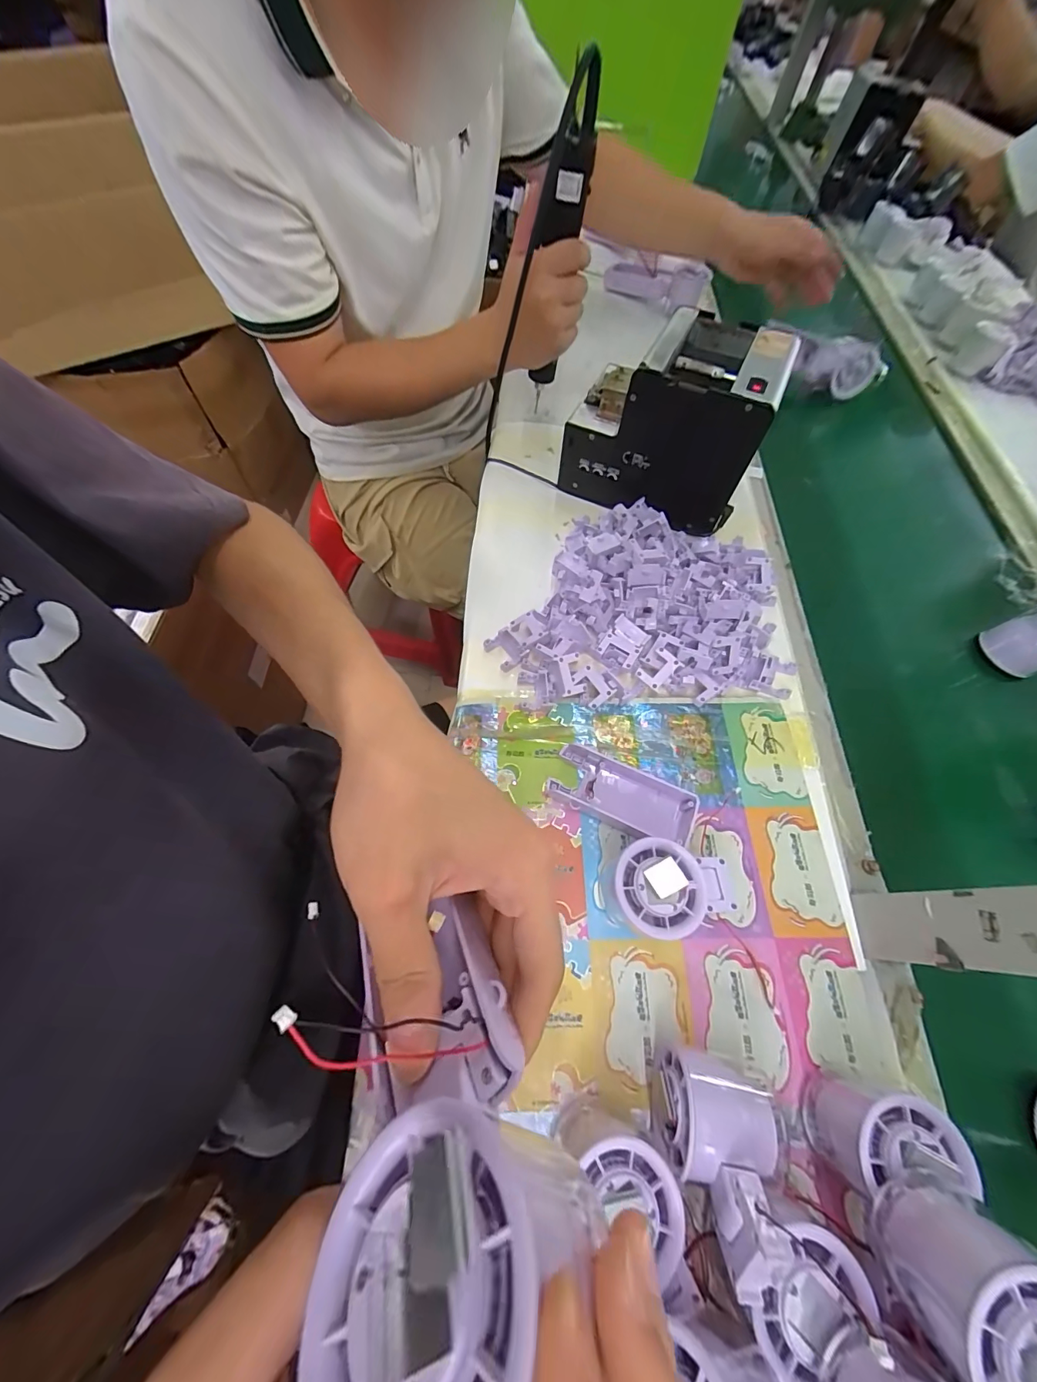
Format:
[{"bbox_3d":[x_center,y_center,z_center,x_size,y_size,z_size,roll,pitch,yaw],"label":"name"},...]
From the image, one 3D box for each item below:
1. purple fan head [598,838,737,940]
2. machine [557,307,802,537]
[{"bbox_3d":[0.102,0.136,0.296,0.081,0.060,0.055,13,64,2],"label":"purple fan head"},{"bbox_3d":[0.157,-0.278,0.460,0.186,0.155,0.138,26,65,8],"label":"machine"}]

